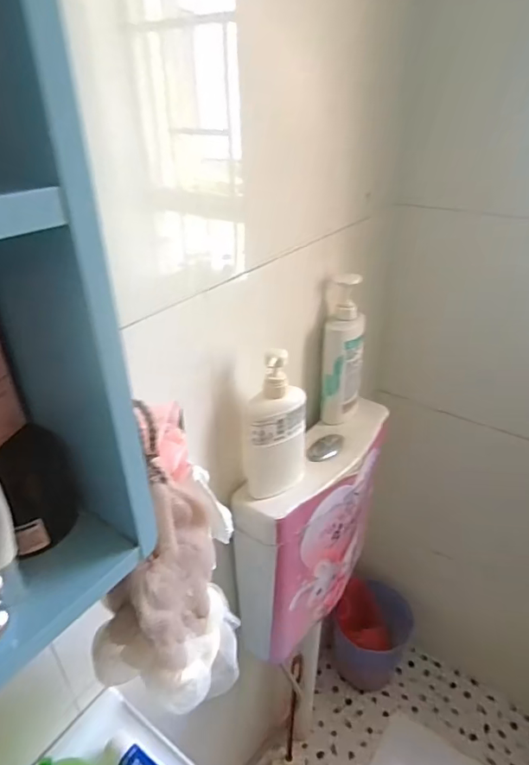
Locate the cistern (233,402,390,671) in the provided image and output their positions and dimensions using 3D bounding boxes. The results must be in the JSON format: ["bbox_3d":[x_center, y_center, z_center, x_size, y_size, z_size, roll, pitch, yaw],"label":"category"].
[{"bbox_3d":[0.093,0.268,0.912,0.120,0.341,0.364,23,39,33],"label":"cistern"}]

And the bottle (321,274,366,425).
[{"bbox_3d":[0.142,-0.054,0.872,0.068,0.260,0.077,5,32,10],"label":"bottle"}]

